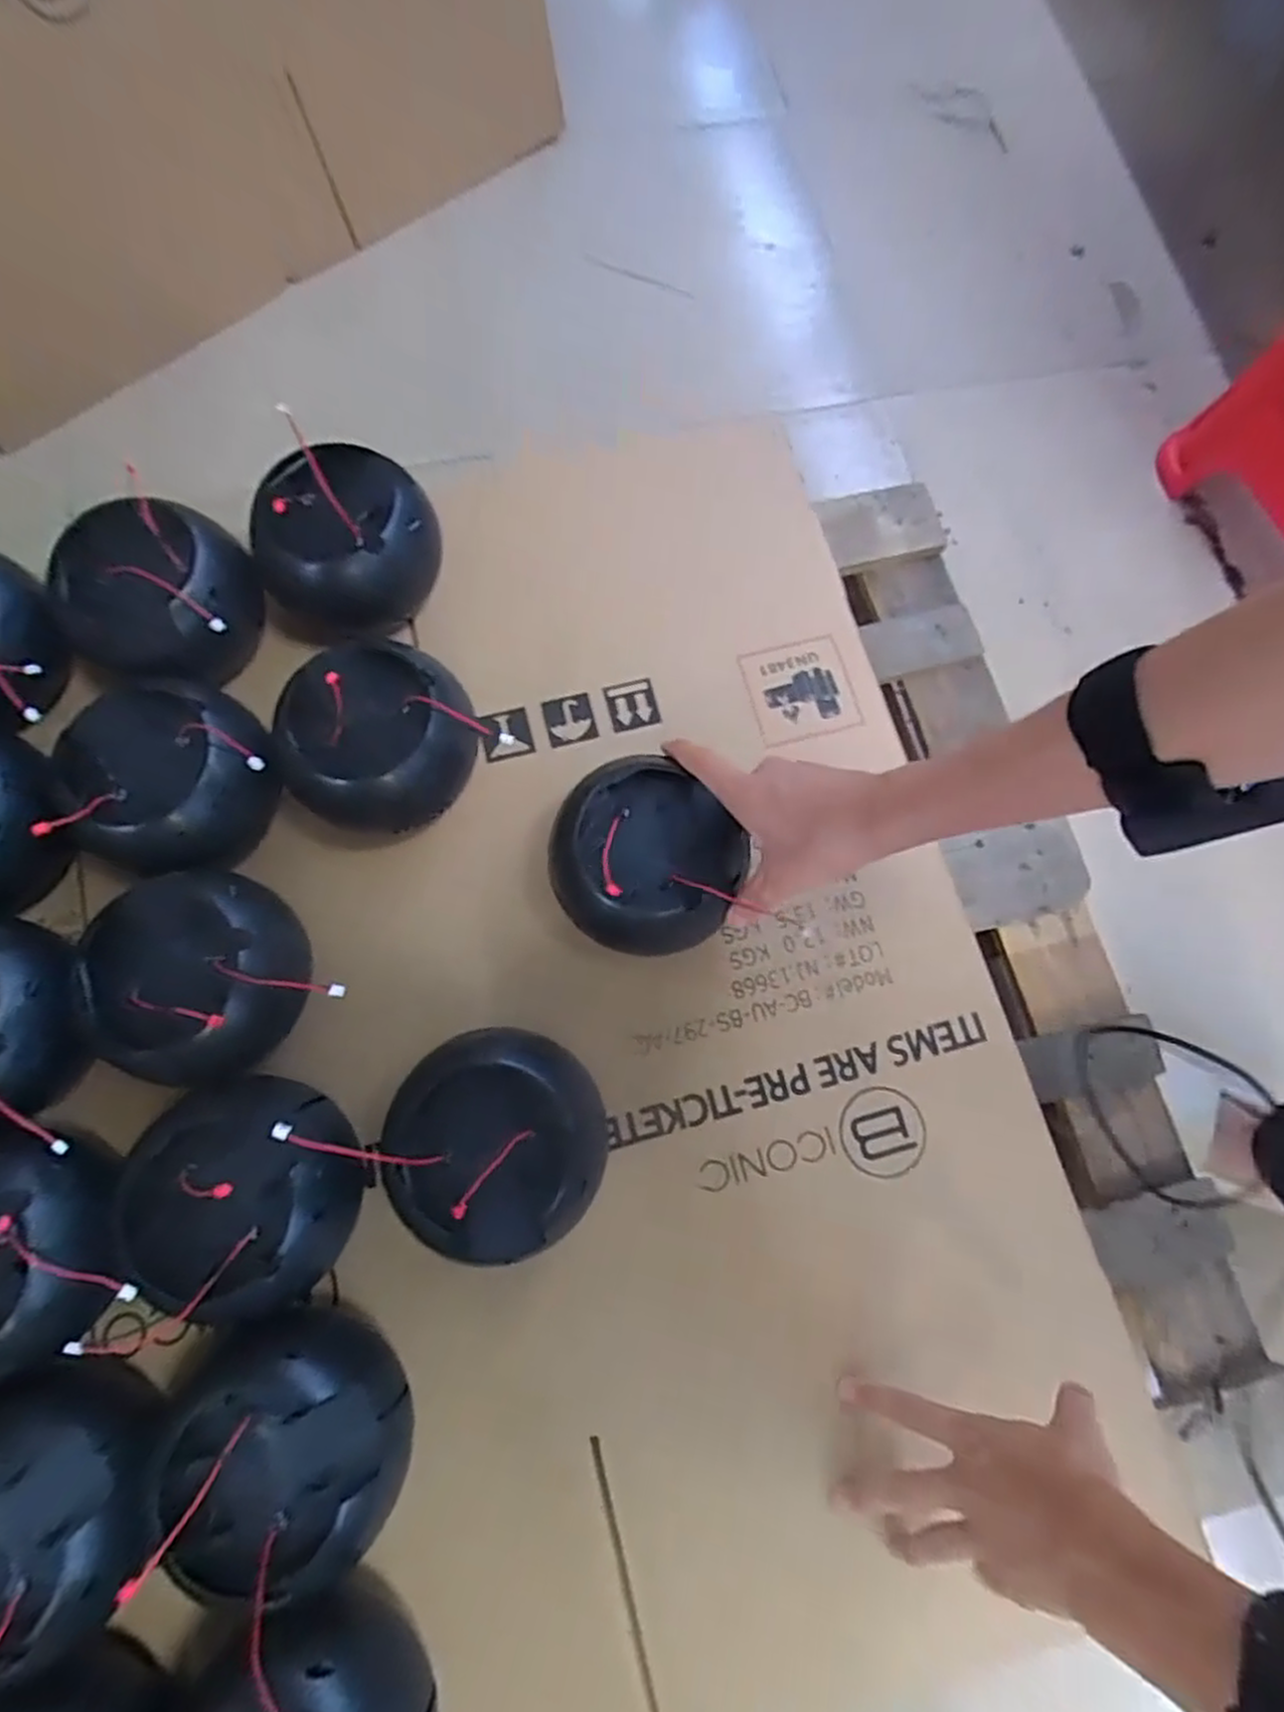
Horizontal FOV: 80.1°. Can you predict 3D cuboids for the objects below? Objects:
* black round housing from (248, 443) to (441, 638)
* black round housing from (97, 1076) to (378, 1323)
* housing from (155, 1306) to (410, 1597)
[{"bbox_3d":[-0.219,-0.233,0.564,0.135,0.093,0.117,-36,79,-10],"label":"black round housing"},{"bbox_3d":[-0.233,0.199,0.452,0.115,0.083,0.121,0,76,-2],"label":"black round housing"},{"bbox_3d":[-0.193,0.327,0.429,0.120,0.082,0.110,0,76,-2],"label":"housing"}]

